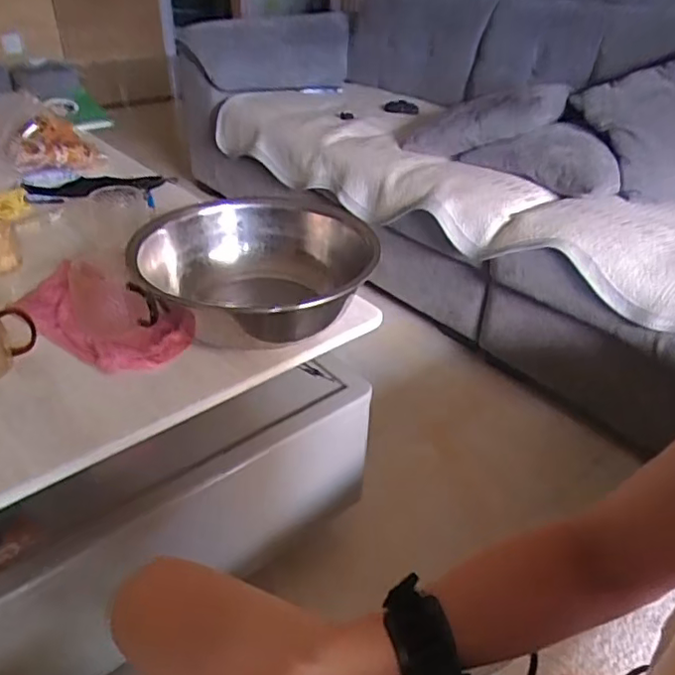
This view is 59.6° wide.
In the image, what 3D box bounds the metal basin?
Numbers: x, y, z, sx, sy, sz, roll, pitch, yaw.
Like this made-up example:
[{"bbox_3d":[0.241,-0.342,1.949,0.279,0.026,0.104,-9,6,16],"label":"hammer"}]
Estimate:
[{"bbox_3d":[-0.105,-0.074,0.797,0.298,0.128,0.318,0,35,-2],"label":"metal basin"}]

